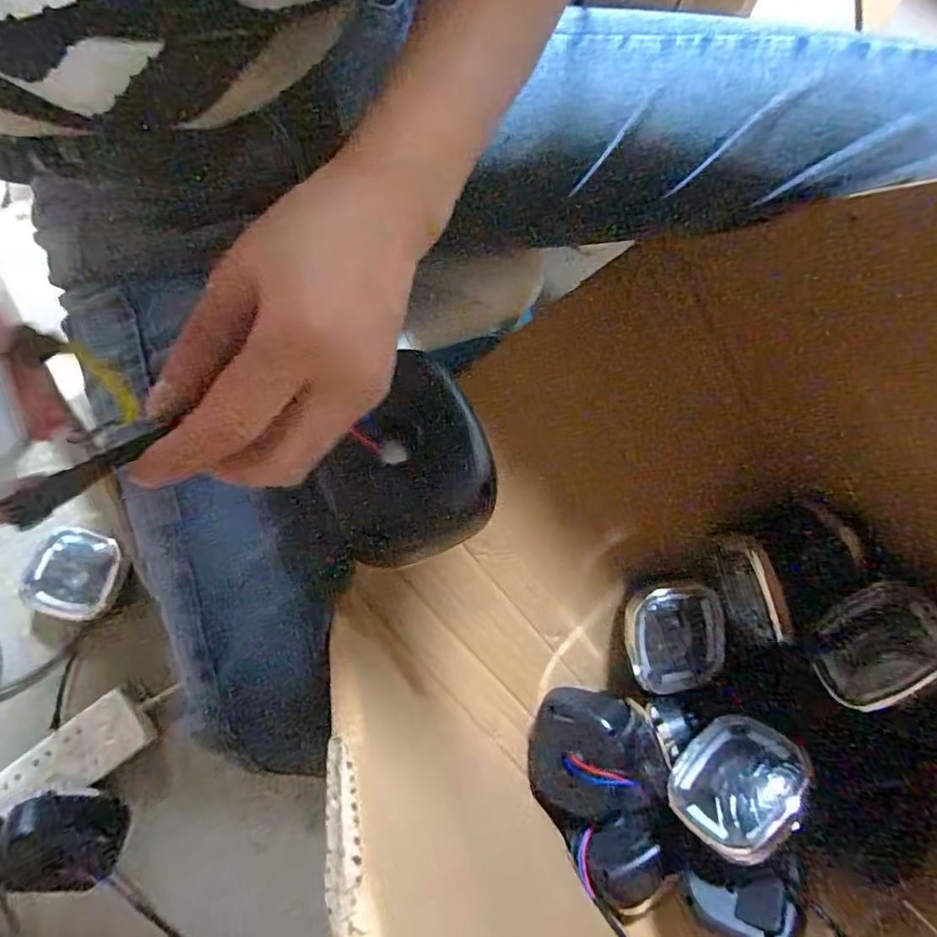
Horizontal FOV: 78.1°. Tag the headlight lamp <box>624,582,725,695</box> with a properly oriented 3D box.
[{"bbox_3d":[0.222,0.185,0.628,0.104,0.038,0.115,-5,80,0],"label":"headlight lamp"}]

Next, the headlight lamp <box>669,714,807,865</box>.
[{"bbox_3d":[0.241,0.289,0.522,0.106,0.098,0.053,-46,124,-15],"label":"headlight lamp"}]

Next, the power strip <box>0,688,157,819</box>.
[{"bbox_3d":[-0.493,0.361,0.685,0.231,0.031,0.084,-36,81,-5],"label":"power strip"}]

